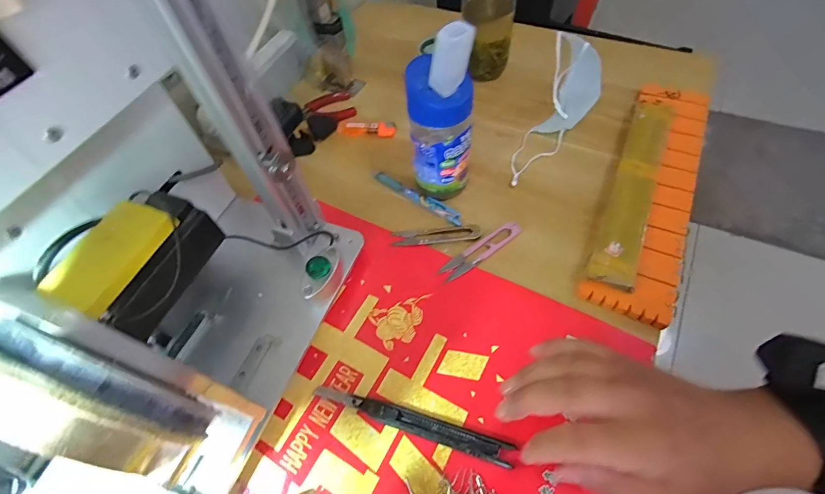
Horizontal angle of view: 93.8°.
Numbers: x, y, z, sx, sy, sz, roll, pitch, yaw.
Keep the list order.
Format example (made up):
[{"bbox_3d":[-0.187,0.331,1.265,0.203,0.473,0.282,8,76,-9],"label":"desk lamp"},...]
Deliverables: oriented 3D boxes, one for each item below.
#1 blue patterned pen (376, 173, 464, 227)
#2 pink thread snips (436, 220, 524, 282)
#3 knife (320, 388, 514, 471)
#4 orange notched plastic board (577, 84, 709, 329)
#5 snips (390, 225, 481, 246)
[{"bbox_3d":[0.006,-0.060,0.463,0.125,0.010,0.016,31,65,24],"label":"blue patterned pen"},{"bbox_3d":[0.076,0.002,0.416,0.103,0.011,0.023,-32,59,-14],"label":"pink thread snips"},{"bbox_3d":[-0.004,0.148,0.324,0.170,0.014,0.018,11,59,14],"label":"knife"},{"bbox_3d":[0.278,-0.078,0.441,0.081,0.020,0.347,27,62,9],"label":"orange notched plastic board"},{"bbox_3d":[0.026,-0.015,0.430,0.096,0.010,0.020,-5,56,3],"label":"snips"}]

